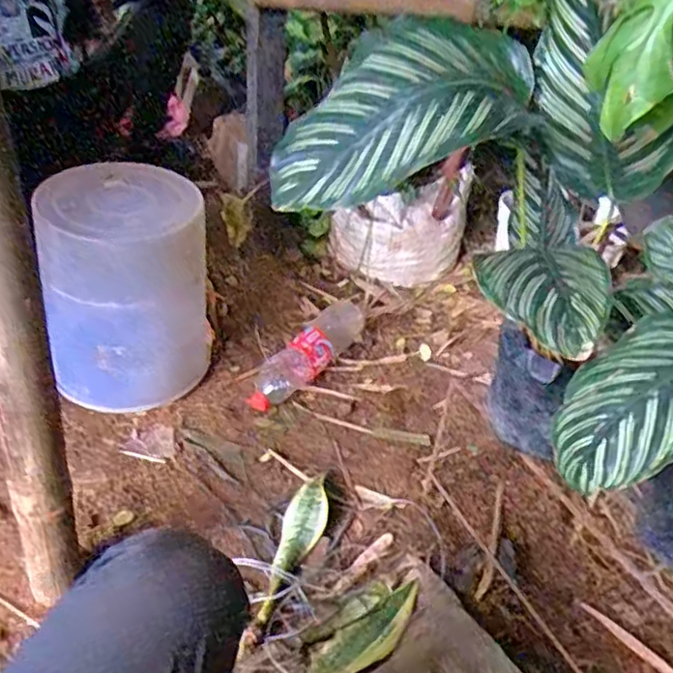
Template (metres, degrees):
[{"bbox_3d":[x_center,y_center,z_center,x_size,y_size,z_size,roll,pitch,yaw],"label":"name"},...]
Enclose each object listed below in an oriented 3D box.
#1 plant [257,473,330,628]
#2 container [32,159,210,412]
[{"bbox_3d":[-0.059,0.308,0.962,0.060,0.023,0.257,10,38,8],"label":"plant"},{"bbox_3d":[-0.371,-0.083,1.152,0.262,0.378,0.223,-8,39,-17],"label":"container"}]

